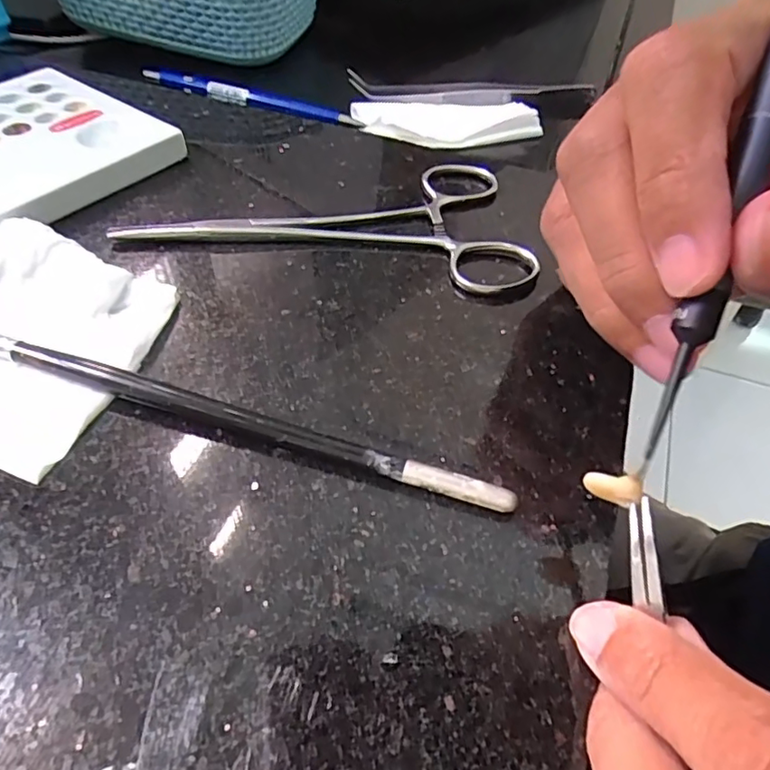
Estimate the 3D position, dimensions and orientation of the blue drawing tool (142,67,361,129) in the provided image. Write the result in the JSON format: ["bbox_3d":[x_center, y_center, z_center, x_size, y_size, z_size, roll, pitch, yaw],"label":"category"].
[{"bbox_3d":[-0.077,-0.158,0.318,0.135,0.012,0.011,19,51,12],"label":"blue drawing tool"}]

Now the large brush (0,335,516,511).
[{"bbox_3d":[-0.057,0.003,0.156,0.183,0.007,0.013,15,50,7],"label":"large brush"}]

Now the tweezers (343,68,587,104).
[{"bbox_3d":[0.050,-0.169,0.330,0.138,0.011,0.011,-1,49,-4],"label":"tweezers"}]

